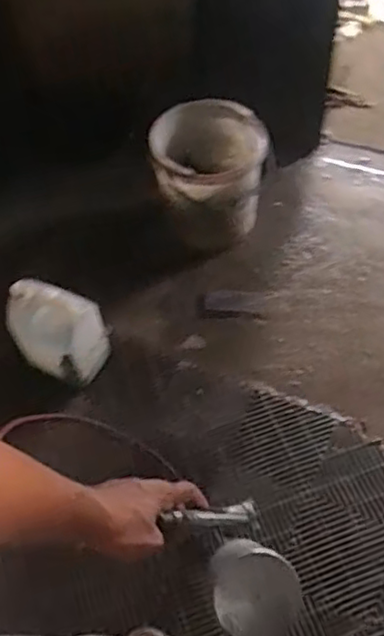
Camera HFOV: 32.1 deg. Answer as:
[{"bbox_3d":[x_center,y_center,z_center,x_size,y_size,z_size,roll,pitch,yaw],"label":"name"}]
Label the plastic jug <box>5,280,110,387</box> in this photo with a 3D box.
[{"bbox_3d":[-0.317,0.047,1.578,0.196,0.276,0.140,13,58,11],"label":"plastic jug"}]

